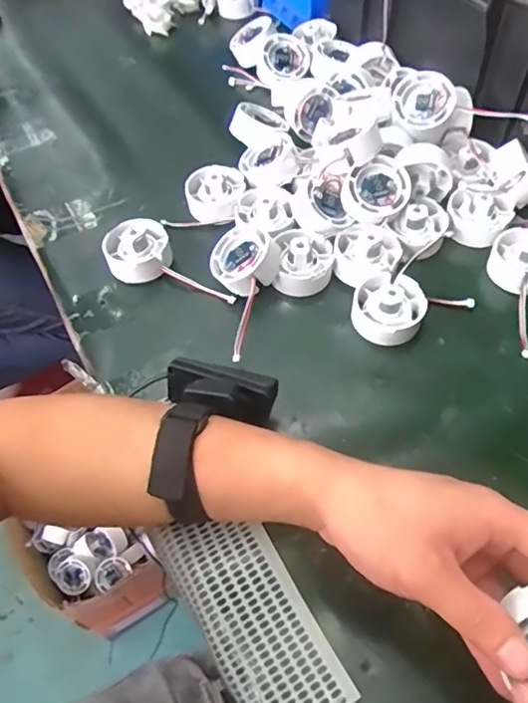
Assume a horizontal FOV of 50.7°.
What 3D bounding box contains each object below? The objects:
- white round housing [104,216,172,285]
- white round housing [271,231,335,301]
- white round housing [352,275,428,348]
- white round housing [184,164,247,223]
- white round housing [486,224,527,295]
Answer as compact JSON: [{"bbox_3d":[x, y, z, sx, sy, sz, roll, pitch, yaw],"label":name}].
[{"bbox_3d":[-0.107,-0.087,0.478,0.054,0.031,0.054,-1,57,2],"label":"white round housing"},{"bbox_3d":[0.033,-0.077,0.463,0.047,0.031,0.054,2,57,4],"label":"white round housing"},{"bbox_3d":[0.097,-0.035,0.433,0.053,0.027,0.057,-1,57,2],"label":"white round housing"},{"bbox_3d":[-0.045,-0.147,0.512,0.052,0.021,0.052,0,75,1],"label":"white round housing"},{"bbox_3d":[0.214,-0.077,0.454,0.055,0.025,0.056,-1,57,2],"label":"white round housing"}]

